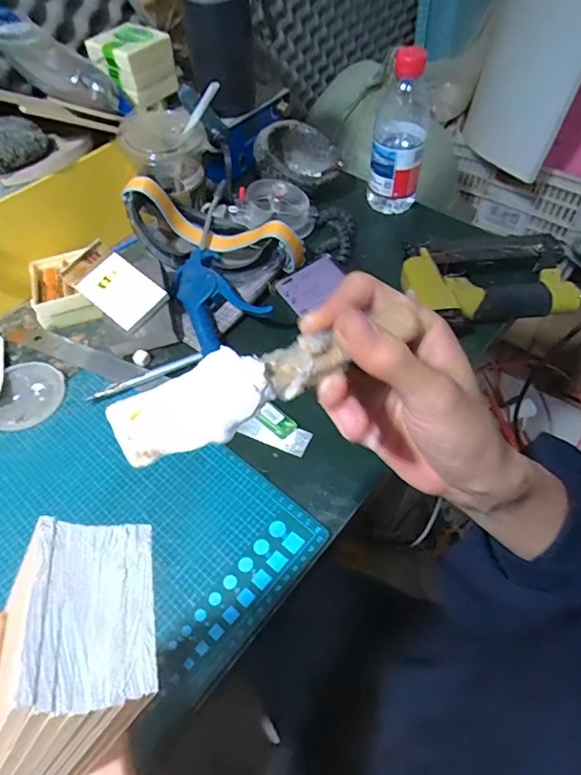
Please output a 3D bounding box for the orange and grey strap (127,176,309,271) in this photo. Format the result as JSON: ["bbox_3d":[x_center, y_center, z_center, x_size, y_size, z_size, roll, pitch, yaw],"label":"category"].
[{"bbox_3d":[-0.083,-0.173,0.531,0.190,0.091,0.056,4,55,6],"label":"orange and grey strap"}]

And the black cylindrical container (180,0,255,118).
[{"bbox_3d":[-0.082,-0.402,0.557,0.075,0.137,0.072,-9,55,-3],"label":"black cylindrical container"}]

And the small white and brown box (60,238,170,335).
[{"bbox_3d":[-0.183,-0.107,0.495,0.108,0.012,0.057,38,72,12],"label":"small white and brown box"}]

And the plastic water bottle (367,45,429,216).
[{"bbox_3d":[0.129,-0.297,0.565,0.063,0.166,0.066,7,55,8],"label":"plastic water bottle"}]

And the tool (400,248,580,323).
[{"bbox_3d":[0.208,-0.109,0.511,0.170,0.041,0.091,-9,55,-3],"label":"tool"}]

